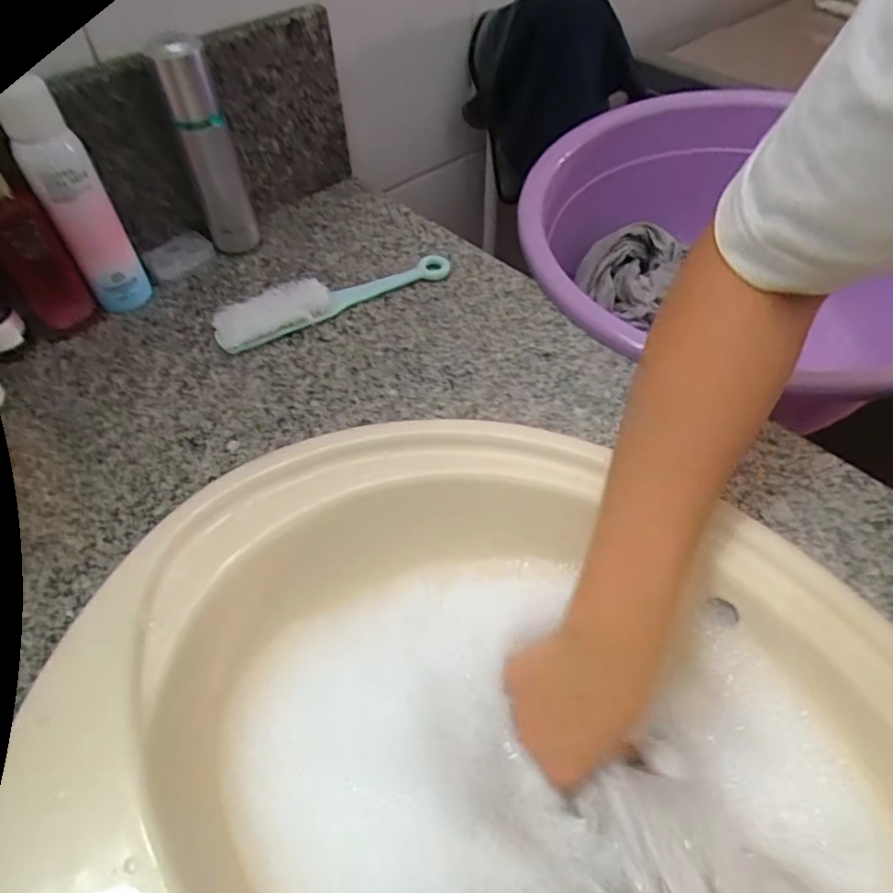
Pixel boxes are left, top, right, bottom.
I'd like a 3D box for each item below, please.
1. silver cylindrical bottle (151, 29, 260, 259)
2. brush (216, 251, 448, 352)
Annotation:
[{"bbox_3d":[-0.197,-0.245,0.491,0.042,0.165,0.046,-16,54,-12],"label":"silver cylindrical bottle"},{"bbox_3d":[-0.095,-0.133,0.497,0.205,0.025,0.038,-26,57,-18],"label":"brush"}]

